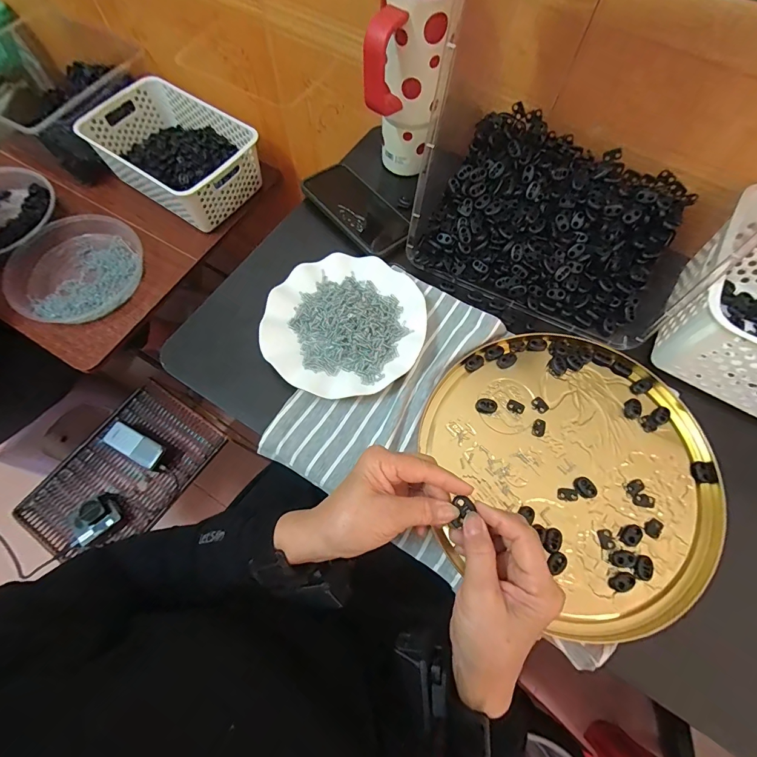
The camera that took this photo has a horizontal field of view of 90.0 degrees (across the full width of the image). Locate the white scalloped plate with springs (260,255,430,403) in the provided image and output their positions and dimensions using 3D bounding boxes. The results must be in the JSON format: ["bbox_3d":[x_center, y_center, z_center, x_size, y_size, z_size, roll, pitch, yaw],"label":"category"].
[{"bbox_3d":[-0.038,-0.065,0.439,0.177,0.023,0.181,0,69,0],"label":"white scalloped plate with springs"}]

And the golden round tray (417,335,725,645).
[{"bbox_3d":[0.194,0.083,0.391,0.288,0.015,0.277,0,69,0],"label":"golden round tray"}]

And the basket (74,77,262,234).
[{"bbox_3d":[-0.404,-0.454,0.764,0.315,0.098,0.206,35,73,12],"label":"basket"}]

